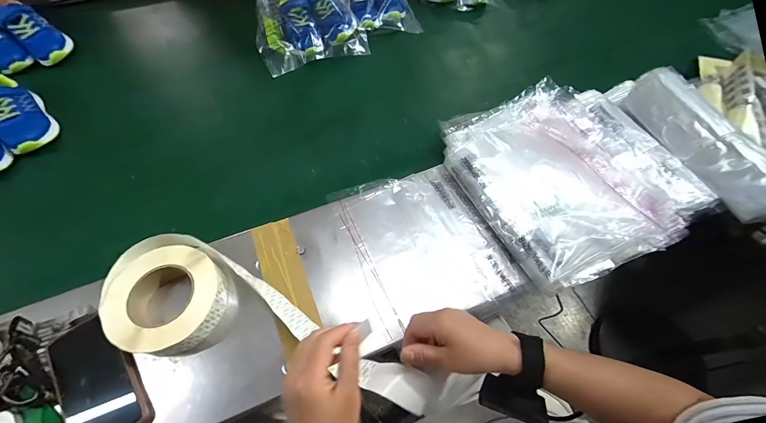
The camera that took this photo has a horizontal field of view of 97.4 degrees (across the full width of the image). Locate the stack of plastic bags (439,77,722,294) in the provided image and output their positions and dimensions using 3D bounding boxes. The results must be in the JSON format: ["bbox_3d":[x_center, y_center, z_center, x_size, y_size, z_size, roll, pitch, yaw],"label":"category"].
[{"bbox_3d":[0.306,-0.081,0.574,0.348,0.051,0.360,-23,65,-14],"label":"stack of plastic bags"}]

